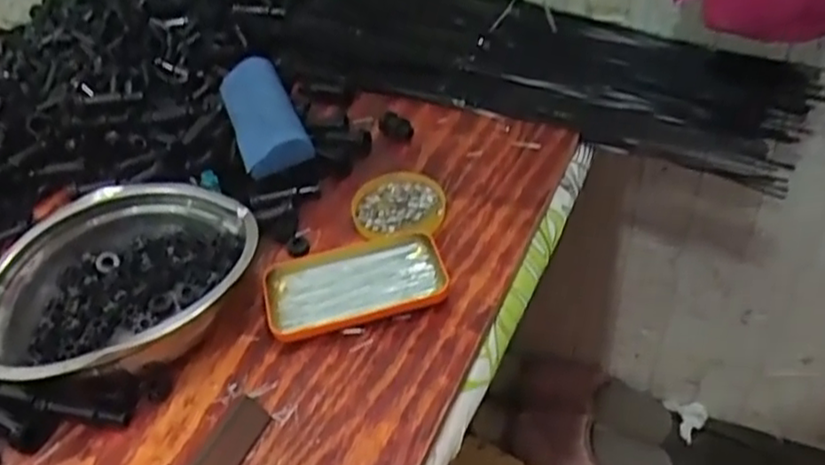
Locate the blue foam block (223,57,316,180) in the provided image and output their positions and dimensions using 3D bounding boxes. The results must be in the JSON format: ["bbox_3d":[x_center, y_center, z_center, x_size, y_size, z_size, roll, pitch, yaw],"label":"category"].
[{"bbox_3d":[-0.148,-0.119,0.686,0.058,0.031,0.179,-19,45,-12],"label":"blue foam block"}]

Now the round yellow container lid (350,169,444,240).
[{"bbox_3d":[-0.014,-0.025,0.630,0.082,0.015,0.083,-4,43,4],"label":"round yellow container lid"}]

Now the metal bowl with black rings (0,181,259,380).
[{"bbox_3d":[-0.222,0.039,0.546,0.180,0.085,0.194,-4,43,4],"label":"metal bowl with black rings"}]

